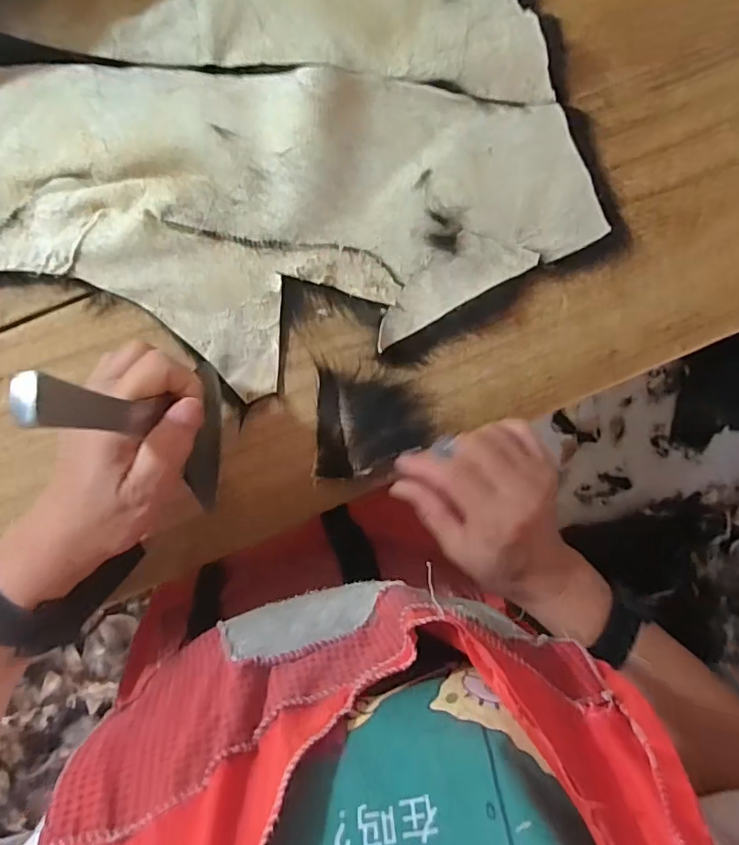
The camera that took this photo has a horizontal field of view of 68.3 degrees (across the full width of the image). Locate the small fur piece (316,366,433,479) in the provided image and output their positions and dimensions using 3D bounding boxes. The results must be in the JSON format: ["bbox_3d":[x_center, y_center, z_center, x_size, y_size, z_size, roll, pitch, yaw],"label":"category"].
[{"bbox_3d":[0.003,0.004,0.392,0.078,0.014,0.073,1,95,-7],"label":"small fur piece"}]

